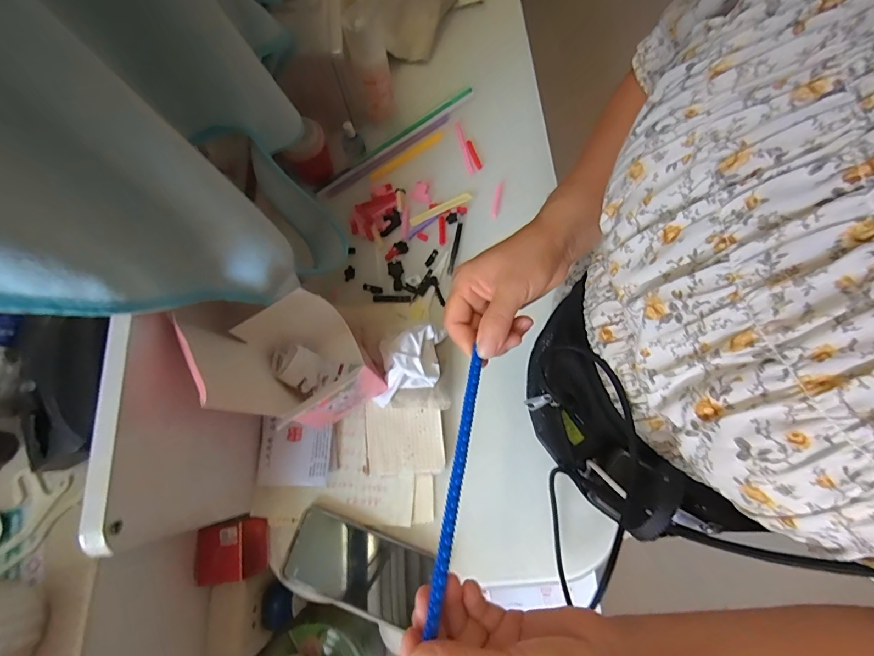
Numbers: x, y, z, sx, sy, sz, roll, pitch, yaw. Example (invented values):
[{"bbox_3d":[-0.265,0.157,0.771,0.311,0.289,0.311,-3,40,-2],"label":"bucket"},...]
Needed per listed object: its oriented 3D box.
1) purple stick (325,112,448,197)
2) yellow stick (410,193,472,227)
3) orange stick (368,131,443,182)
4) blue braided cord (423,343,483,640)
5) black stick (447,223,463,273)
[{"bbox_3d":[-0.071,-0.250,0.585,0.213,0.007,0.013,-36,75,-8],"label":"purple stick"},{"bbox_3d":[0.004,-0.161,0.547,0.090,0.004,0.013,-25,74,-5],"label":"yellow stick"},{"bbox_3d":[-0.045,-0.252,0.589,0.129,0.005,0.016,-37,75,-9],"label":"orange stick"},{"bbox_3d":[0.009,0.116,0.251,0.007,0.006,0.212,10,64,5],"label":"blue braided cord"},{"bbox_3d":[0.024,-0.106,0.537,0.008,0.004,0.075,11,74,6],"label":"black stick"}]

